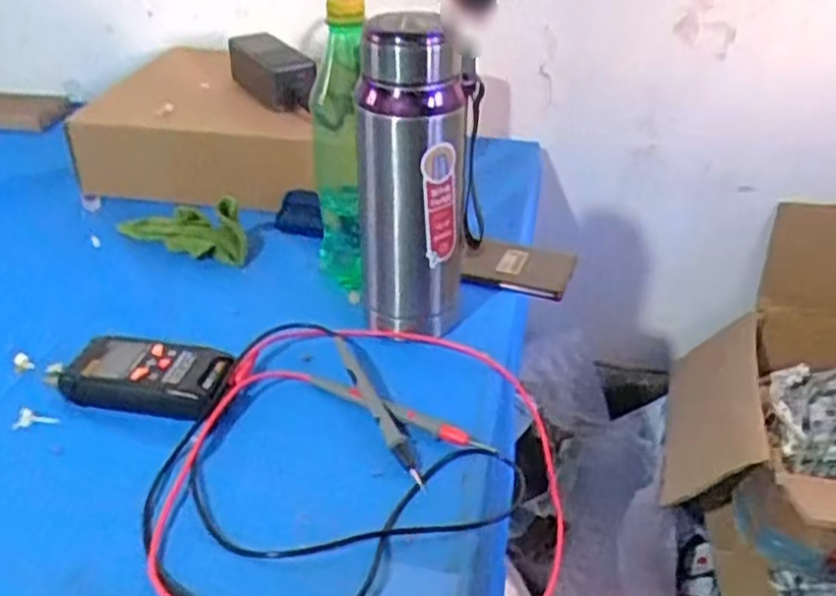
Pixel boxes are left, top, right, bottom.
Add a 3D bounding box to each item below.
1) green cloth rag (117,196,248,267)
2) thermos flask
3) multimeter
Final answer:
[{"bbox_3d":[-0.222,-0.072,0.737,0.142,0.057,0.015,13,10,22],"label":"green cloth rag"},{"bbox_3d":[-0.004,-0.084,0.589,0.078,0.235,0.065,-1,32,1],"label":"thermos flask"},{"bbox_3d":[-0.192,0.054,0.567,0.116,0.029,0.055,7,33,14],"label":"multimeter"}]

